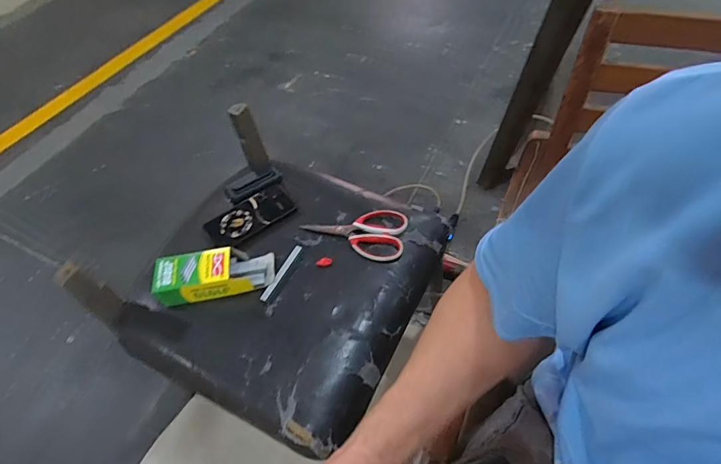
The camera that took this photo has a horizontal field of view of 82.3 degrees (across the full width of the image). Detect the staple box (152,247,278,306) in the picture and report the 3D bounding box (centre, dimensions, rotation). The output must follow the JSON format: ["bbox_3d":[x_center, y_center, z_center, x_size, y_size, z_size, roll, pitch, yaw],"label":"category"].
[{"bbox_3d":[-0.237,0.067,0.673,0.183,0.057,0.073,-10,54,-2],"label":"staple box"}]

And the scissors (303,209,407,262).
[{"bbox_3d":[-0.013,-0.002,0.723,0.181,0.023,0.093,8,56,10],"label":"scissors"}]

